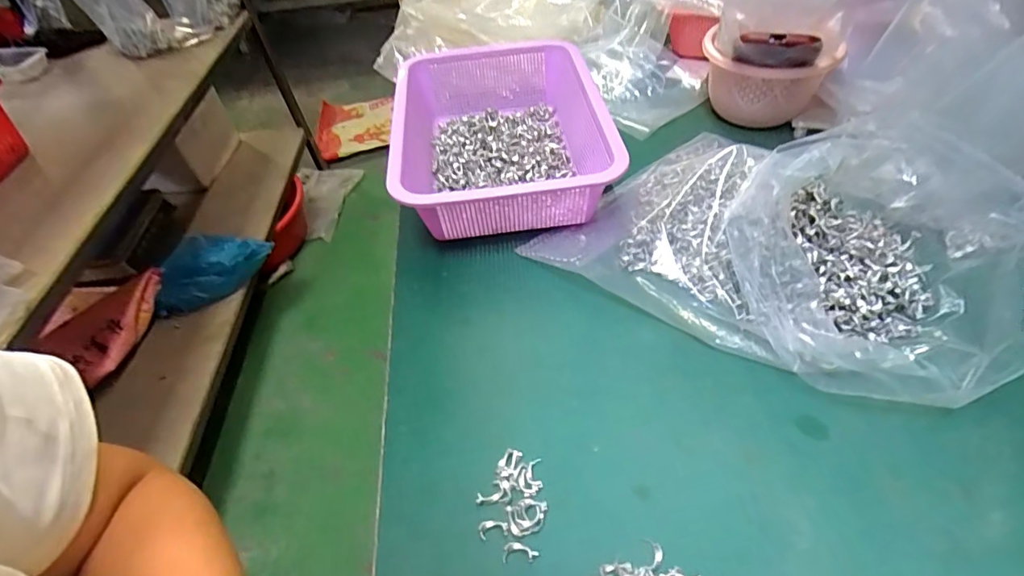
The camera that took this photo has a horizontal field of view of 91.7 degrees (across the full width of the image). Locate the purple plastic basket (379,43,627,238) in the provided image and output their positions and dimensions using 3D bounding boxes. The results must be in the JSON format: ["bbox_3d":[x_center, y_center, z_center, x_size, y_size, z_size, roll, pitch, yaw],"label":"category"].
[{"bbox_3d":[-0.010,-0.179,0.575,0.219,0.091,0.331,-5,48,0],"label":"purple plastic basket"}]

